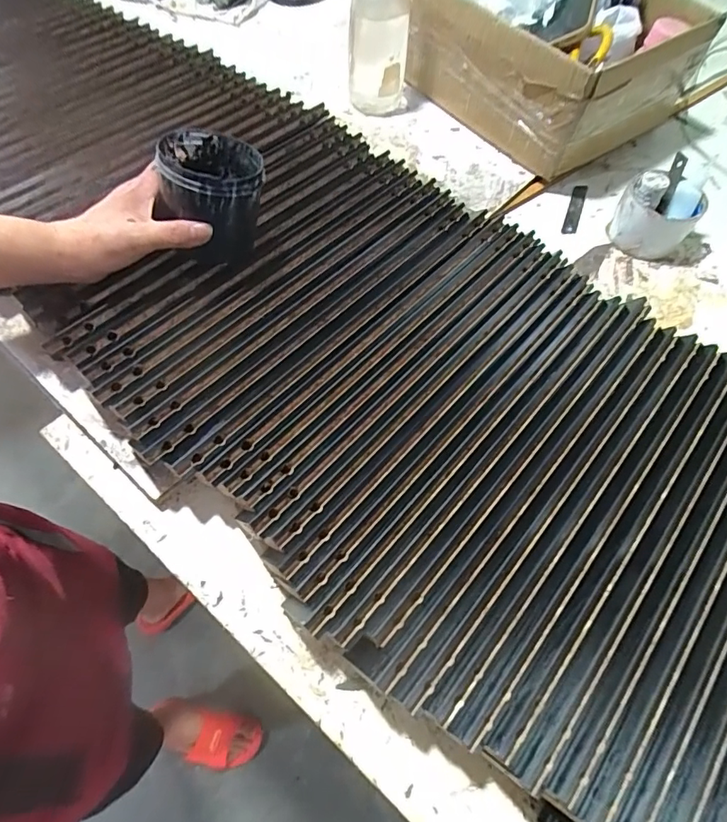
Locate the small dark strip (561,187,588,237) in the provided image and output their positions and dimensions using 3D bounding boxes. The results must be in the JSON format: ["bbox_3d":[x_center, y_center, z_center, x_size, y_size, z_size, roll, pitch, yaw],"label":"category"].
[{"bbox_3d":[0.257,-0.246,0.579,0.017,0.008,0.090,20,62,9],"label":"small dark strip"}]

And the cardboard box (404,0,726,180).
[{"bbox_3d":[0.217,-0.449,0.598,0.241,0.125,0.291,-34,68,-20],"label":"cardboard box"}]

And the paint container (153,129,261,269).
[{"bbox_3d":[-0.127,-0.187,0.412,0.080,0.089,0.086,-6,62,-8],"label":"paint container"}]

